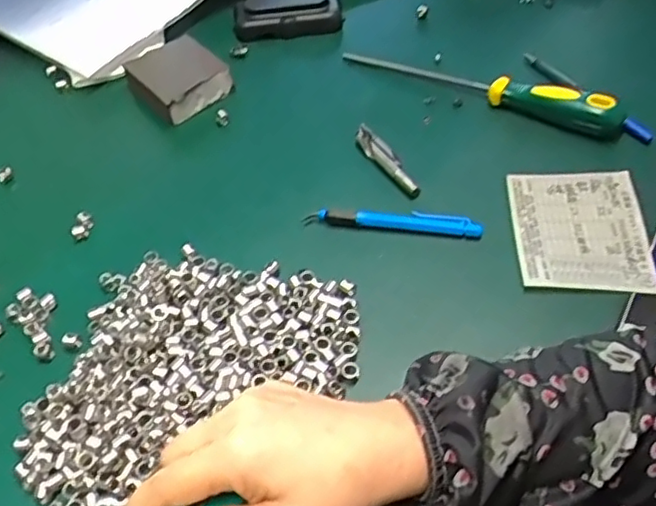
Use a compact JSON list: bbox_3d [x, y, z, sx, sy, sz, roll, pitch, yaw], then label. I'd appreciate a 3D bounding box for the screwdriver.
[{"bbox_3d":[0.127,-0.152,0.558,0.247,0.039,0.026,25,58,24],"label":"screwdriver"}]

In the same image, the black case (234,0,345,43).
[{"bbox_3d":[-0.041,-0.243,0.654,0.107,0.034,0.049,-9,51,-3],"label":"black case"}]

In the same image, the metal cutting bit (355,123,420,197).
[{"bbox_3d":[0.045,-0.075,0.509,0.012,0.015,0.089,-23,53,-14],"label":"metal cutting bit"}]

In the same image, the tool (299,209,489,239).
[{"bbox_3d":[0.046,-0.024,0.467,0.127,0.014,0.011,5,51,8],"label":"tool"}]

